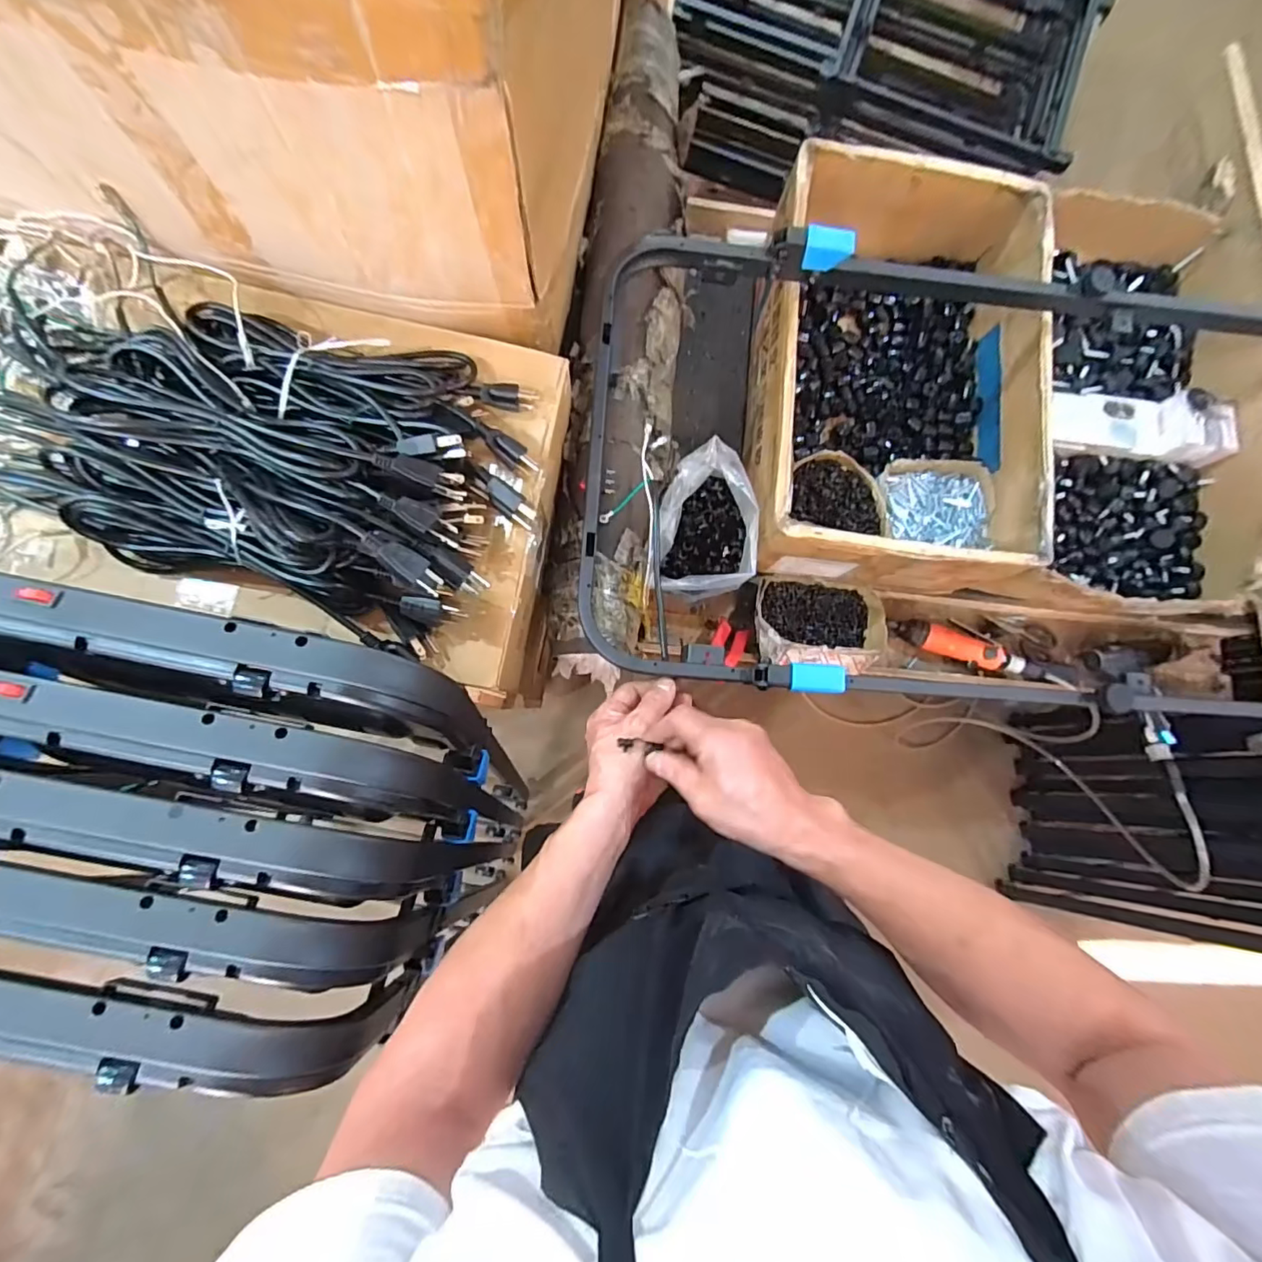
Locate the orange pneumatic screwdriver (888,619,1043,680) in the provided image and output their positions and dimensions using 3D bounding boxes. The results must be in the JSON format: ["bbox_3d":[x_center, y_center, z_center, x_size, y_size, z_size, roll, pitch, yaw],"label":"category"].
[{"bbox_3d":[0.519,0.030,0.835,0.243,0.040,0.046,20,82,-1],"label":"orange pneumatic screwdriver"}]

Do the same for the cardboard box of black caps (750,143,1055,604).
[{"bbox_3d":[0.364,-0.339,0.751,0.383,0.168,0.542,8,83,-3],"label":"cardboard box of black caps"}]

